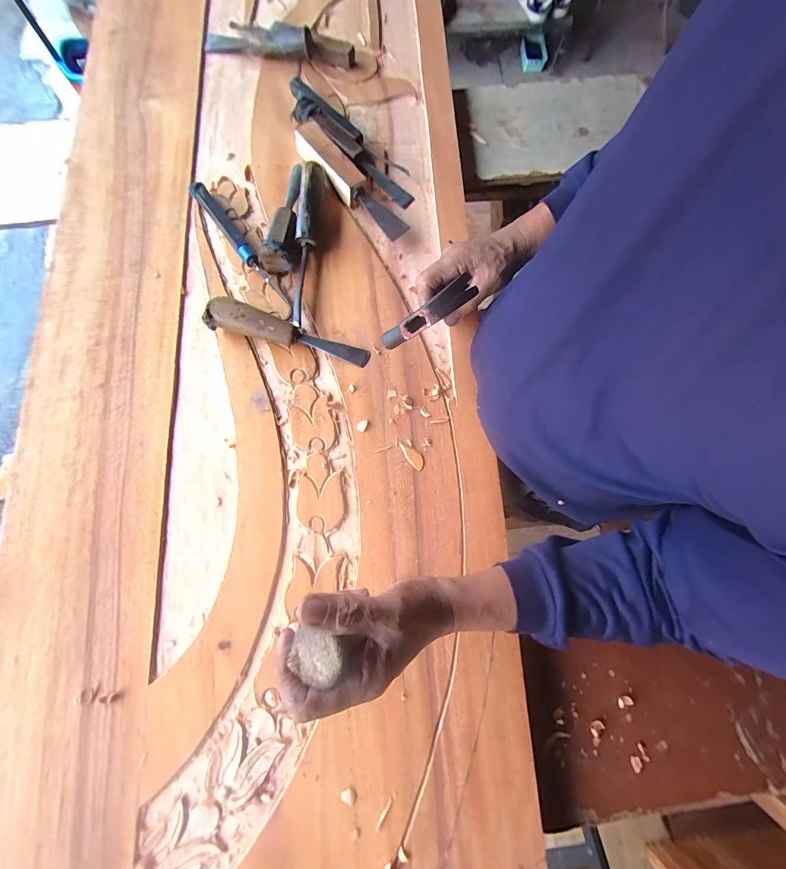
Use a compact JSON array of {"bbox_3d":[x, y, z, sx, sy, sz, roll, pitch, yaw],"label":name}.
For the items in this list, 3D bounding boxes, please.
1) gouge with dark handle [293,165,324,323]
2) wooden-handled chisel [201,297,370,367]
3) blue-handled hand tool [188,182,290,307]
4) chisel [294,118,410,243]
[{"bbox_3d":[-0.122,-0.268,0.481,0.032,0.038,0.245,3,77,-1],"label":"gouge with dark handle"},{"bbox_3d":[-0.132,-0.133,0.445,0.202,0.046,0.035,11,77,1],"label":"wooden-handled chisel"},{"bbox_3d":[-0.218,-0.272,0.486,0.021,0.027,0.229,-37,81,-9],"label":"blue-handled hand tool"},{"bbox_3d":[-0.060,-0.368,0.503,0.054,0.042,0.217,-42,82,-10],"label":"chisel"}]

